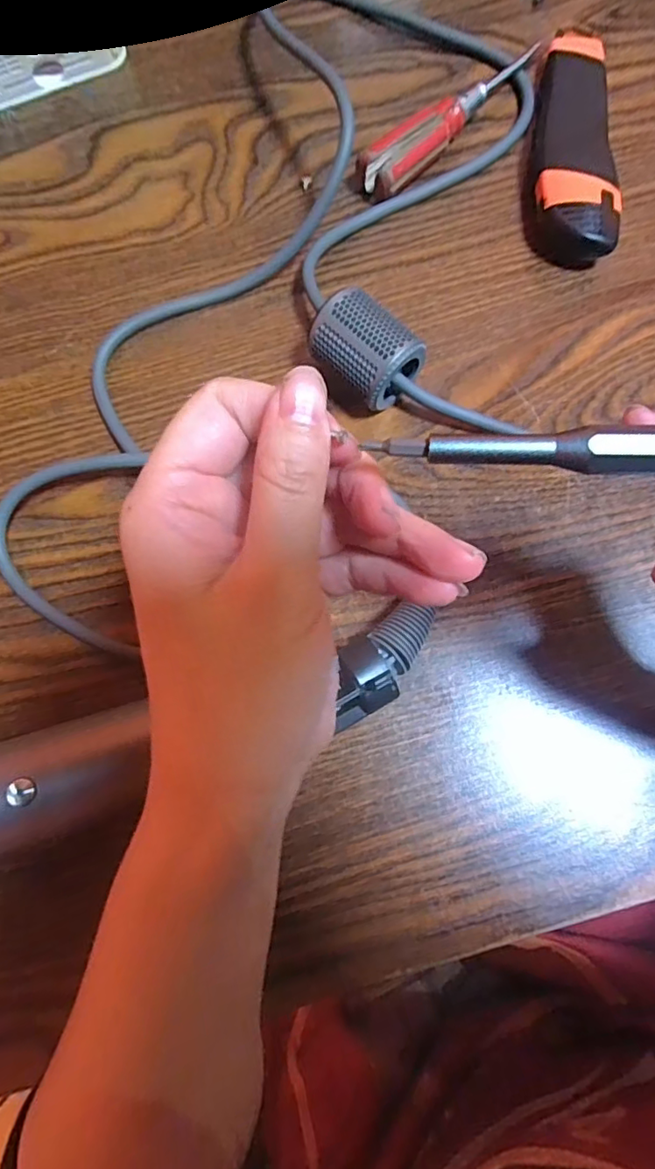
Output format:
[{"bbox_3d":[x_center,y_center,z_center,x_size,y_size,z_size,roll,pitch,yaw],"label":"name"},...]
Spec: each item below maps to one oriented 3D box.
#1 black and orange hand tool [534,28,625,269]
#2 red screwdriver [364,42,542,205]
[{"bbox_3d":[0.132,-0.242,0.303,0.039,0.023,0.144,2,79,1],"label":"black and orange hand tool"},{"bbox_3d":[0.066,-0.256,0.308,0.022,0.022,0.123,44,83,8],"label":"red screwdriver"}]

